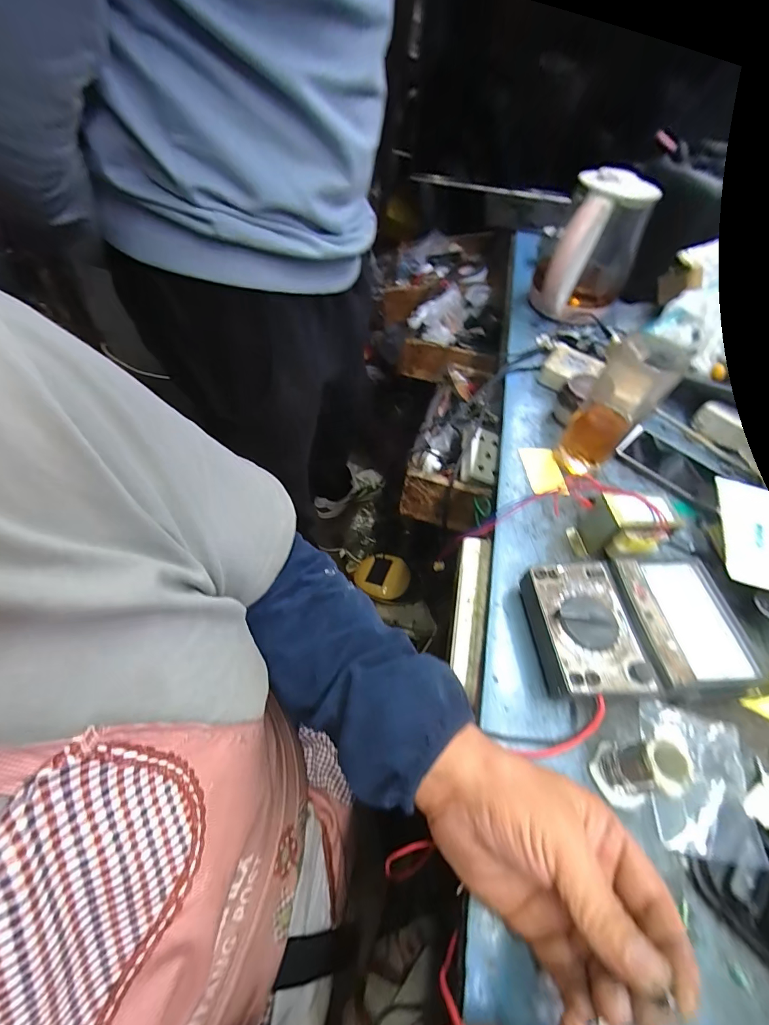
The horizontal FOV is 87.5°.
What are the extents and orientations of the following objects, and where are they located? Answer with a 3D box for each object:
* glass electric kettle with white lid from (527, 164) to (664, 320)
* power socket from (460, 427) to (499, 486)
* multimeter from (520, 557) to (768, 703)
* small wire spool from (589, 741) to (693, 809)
[{"bbox_3d":[0.327,-0.414,0.648,0.143,0.182,0.141,24,55,12],"label":"glass electric kettle with white lid"},{"bbox_3d":[0.144,-0.087,0.586,0.048,0.034,0.090,15,53,7],"label":"power socket"},{"bbox_3d":[0.212,0.101,0.341,0.180,0.045,0.121,0,54,-6],"label":"multimeter"},{"bbox_3d":[0.174,0.177,0.275,0.033,0.060,0.039,-4,54,-9],"label":"small wire spool"}]

